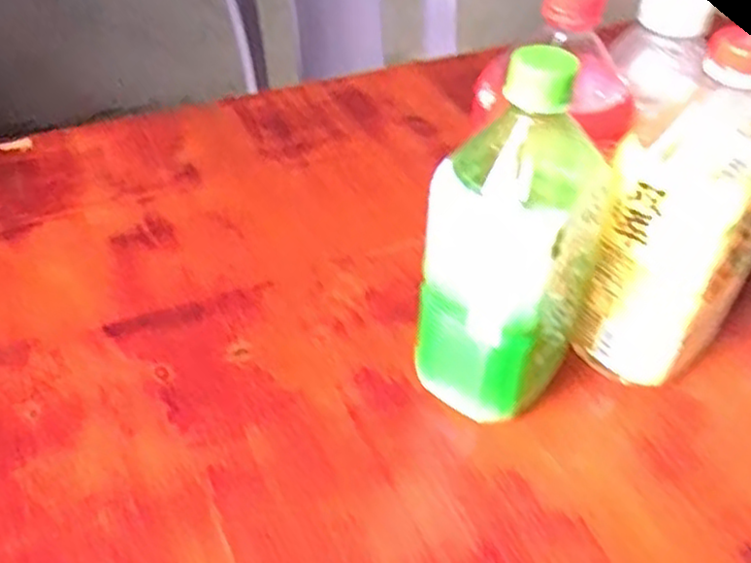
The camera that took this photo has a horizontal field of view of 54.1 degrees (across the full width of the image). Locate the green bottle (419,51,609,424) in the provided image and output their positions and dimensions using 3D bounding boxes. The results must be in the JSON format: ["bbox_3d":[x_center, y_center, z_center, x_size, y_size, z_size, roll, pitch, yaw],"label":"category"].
[{"bbox_3d":[0.073,-0.012,0.408,0.076,0.216,0.068,25,47,23],"label":"green bottle"}]

